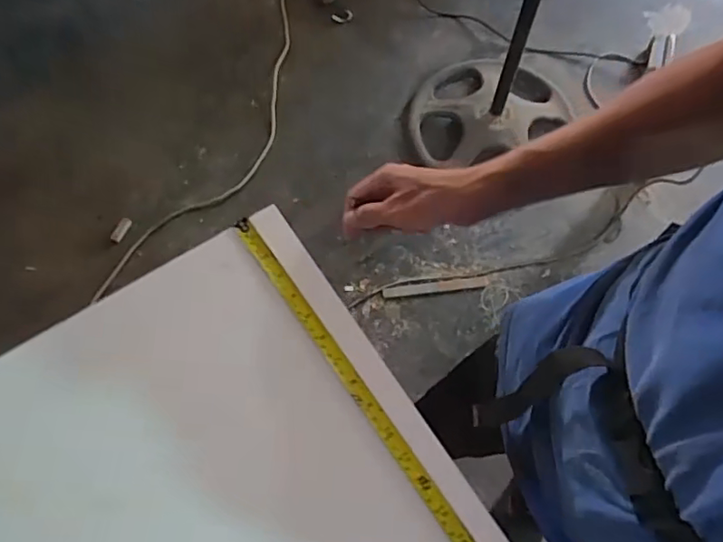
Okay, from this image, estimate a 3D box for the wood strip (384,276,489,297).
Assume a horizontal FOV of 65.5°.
[{"bbox_3d":[0.192,0.041,1.460,0.269,0.008,0.028,-6,67,2],"label":"wood strip"}]

